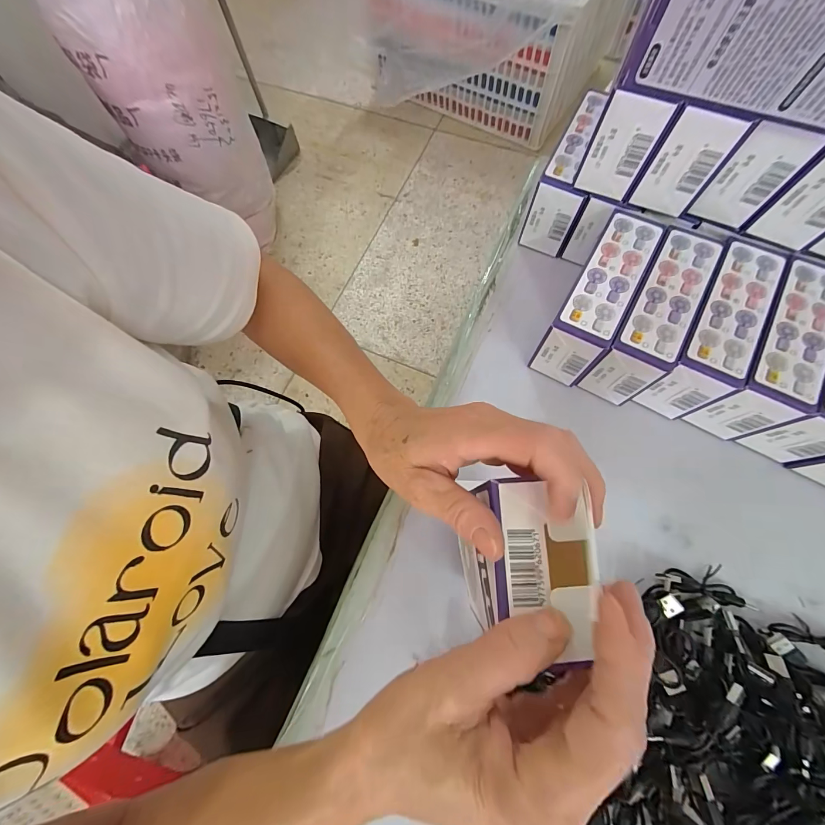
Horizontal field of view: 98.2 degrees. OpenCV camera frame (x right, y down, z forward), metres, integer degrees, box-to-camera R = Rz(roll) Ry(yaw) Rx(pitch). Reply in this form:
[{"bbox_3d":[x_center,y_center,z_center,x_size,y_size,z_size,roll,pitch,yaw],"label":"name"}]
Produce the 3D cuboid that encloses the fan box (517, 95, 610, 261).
[{"bbox_3d":[0.160,-0.241,0.367,0.047,0.079,0.126,24,75,9],"label":"fan box"}]

